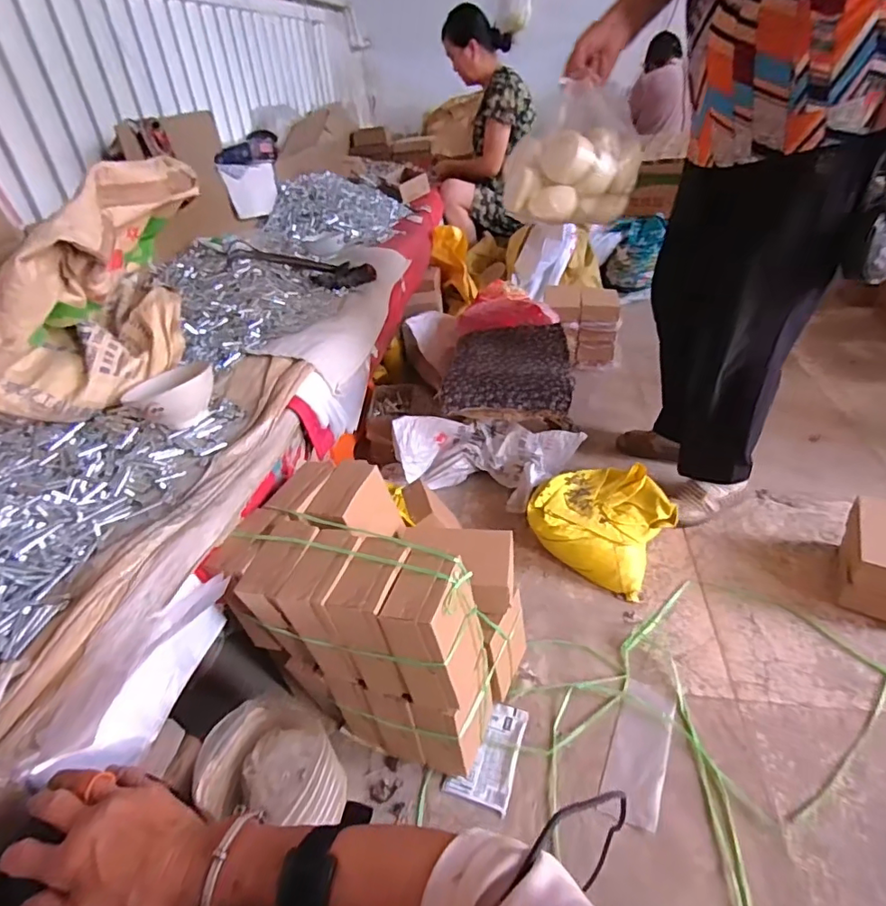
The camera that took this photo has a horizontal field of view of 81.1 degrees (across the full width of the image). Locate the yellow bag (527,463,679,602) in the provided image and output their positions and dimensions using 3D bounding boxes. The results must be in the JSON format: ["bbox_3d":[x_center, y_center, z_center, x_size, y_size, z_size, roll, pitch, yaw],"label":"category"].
[{"bbox_3d":[0.337,0.142,1.120,0.281,0.122,0.260,19,43,28],"label":"yellow bag"}]

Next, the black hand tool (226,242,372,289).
[{"bbox_3d":[-0.381,-0.504,1.398,0.388,0.058,0.115,12,37,-2],"label":"black hand tool"}]

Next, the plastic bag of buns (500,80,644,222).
[{"bbox_3d":[0.231,-0.529,0.922,0.216,0.201,0.183,5,38,13],"label":"plastic bag of buns"}]

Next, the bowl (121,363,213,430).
[{"bbox_3d":[-0.448,-0.088,0.866,0.137,0.088,0.099,-19,39,-19],"label":"bowl"}]

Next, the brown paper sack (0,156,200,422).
[{"bbox_3d":[-0.587,-0.289,0.900,0.211,0.314,0.436,2,37,8],"label":"brown paper sack"}]

